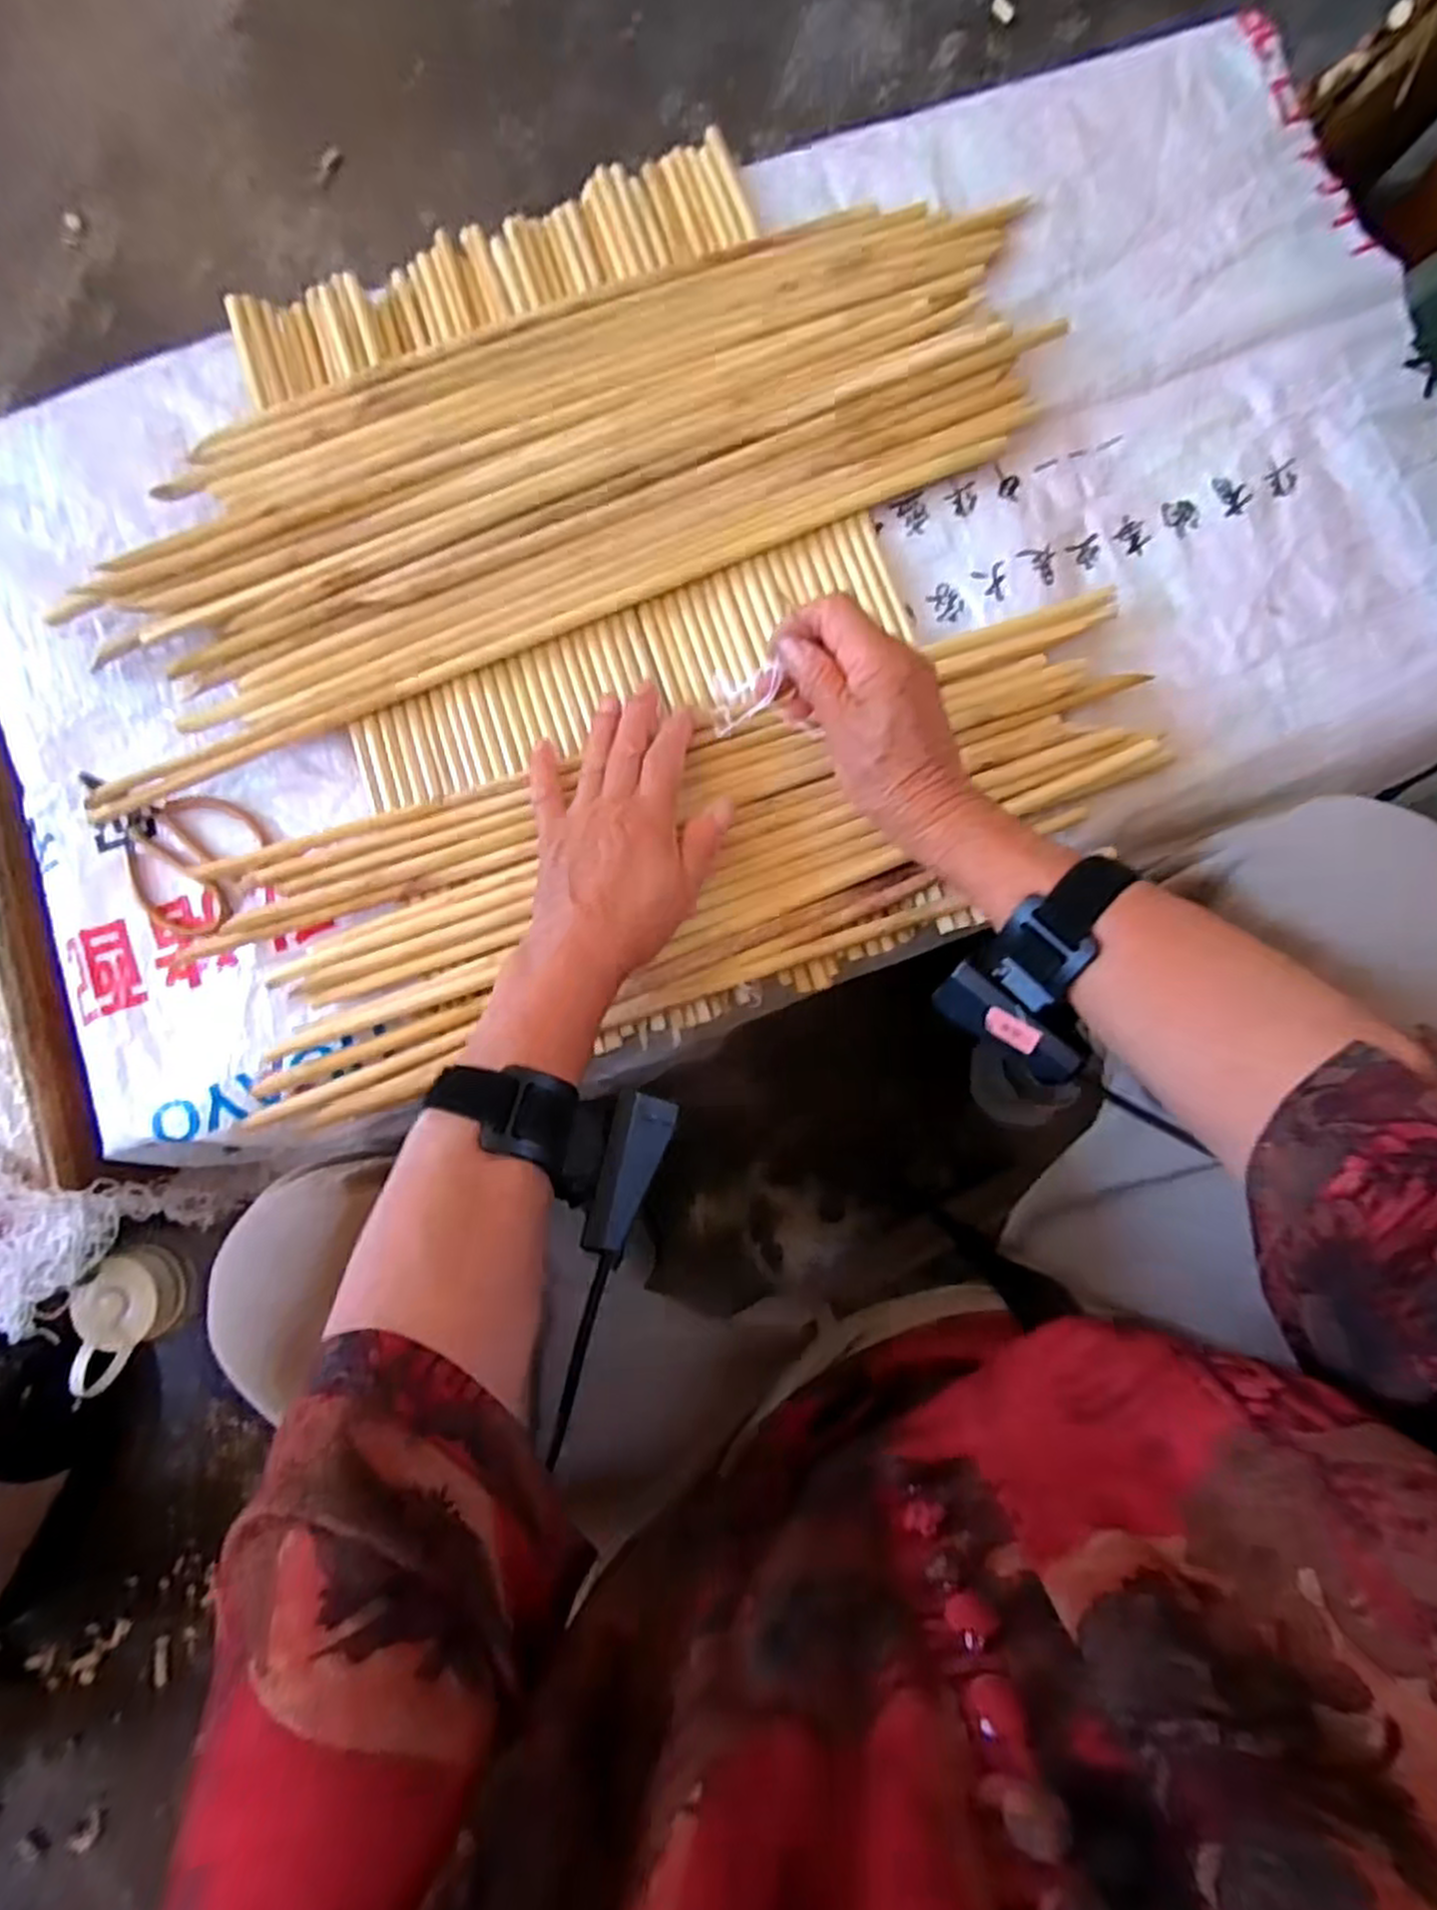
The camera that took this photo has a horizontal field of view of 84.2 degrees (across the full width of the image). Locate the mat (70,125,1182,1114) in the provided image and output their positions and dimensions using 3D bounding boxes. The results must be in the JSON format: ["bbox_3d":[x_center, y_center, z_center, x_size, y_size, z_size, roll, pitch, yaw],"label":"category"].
[{"bbox_3d":[-0.067,-0.198,0.443,0.525,0.034,0.467,-20,84,0],"label":"mat"}]

